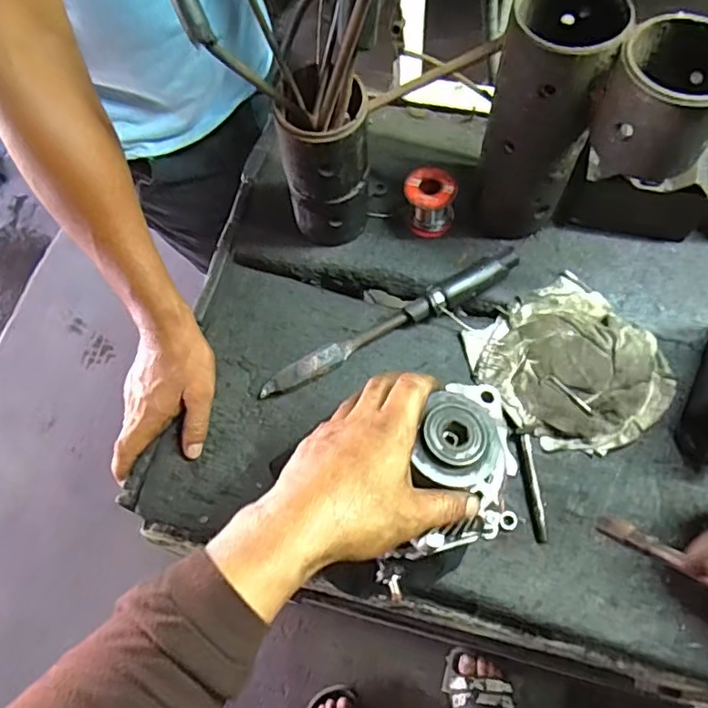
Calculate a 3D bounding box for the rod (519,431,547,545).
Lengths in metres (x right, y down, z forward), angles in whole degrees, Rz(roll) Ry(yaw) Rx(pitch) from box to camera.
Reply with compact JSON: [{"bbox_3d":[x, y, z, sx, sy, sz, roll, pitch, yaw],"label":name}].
[{"bbox_3d":[0.164,0.121,0.537,0.012,0.009,0.095,-5,66,1],"label":"rod"}]

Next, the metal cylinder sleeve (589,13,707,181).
[{"bbox_3d":[0.235,-0.191,0.443,0.086,0.077,0.087,-1,67,3],"label":"metal cylinder sleeve"}]

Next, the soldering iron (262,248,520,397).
[{"bbox_3d":[0.036,-0.031,0.586,0.282,0.037,0.029,-25,68,-8],"label":"soldering iron"}]

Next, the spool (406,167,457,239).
[{"bbox_3d":[0.080,-0.161,0.621,0.050,0.055,0.054,-1,67,3],"label":"spool"}]

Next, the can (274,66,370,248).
[{"bbox_3d":[-0.026,-0.177,0.568,0.080,0.169,0.073,-7,66,0],"label":"can"}]

